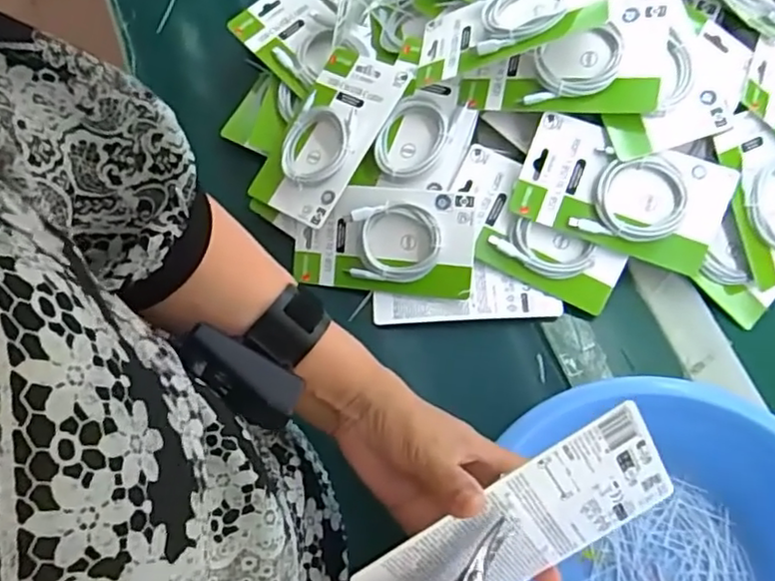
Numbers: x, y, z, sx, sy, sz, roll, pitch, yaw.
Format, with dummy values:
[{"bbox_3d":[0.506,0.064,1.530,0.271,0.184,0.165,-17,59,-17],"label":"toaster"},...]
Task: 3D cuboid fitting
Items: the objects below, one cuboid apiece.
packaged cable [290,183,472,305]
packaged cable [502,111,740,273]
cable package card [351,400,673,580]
[{"bbox_3d":[-0.006,-0.047,0.617,0.178,0.019,0.099,6,104,11],"label":"packaged cable"},{"bbox_3d":[0.216,-0.090,0.589,0.182,0.015,0.100,21,98,7],"label":"packaged cable"},{"bbox_3d":[0.079,0.141,0.367,0.178,0.097,0.010,-33,34,2],"label":"cable package card"}]

